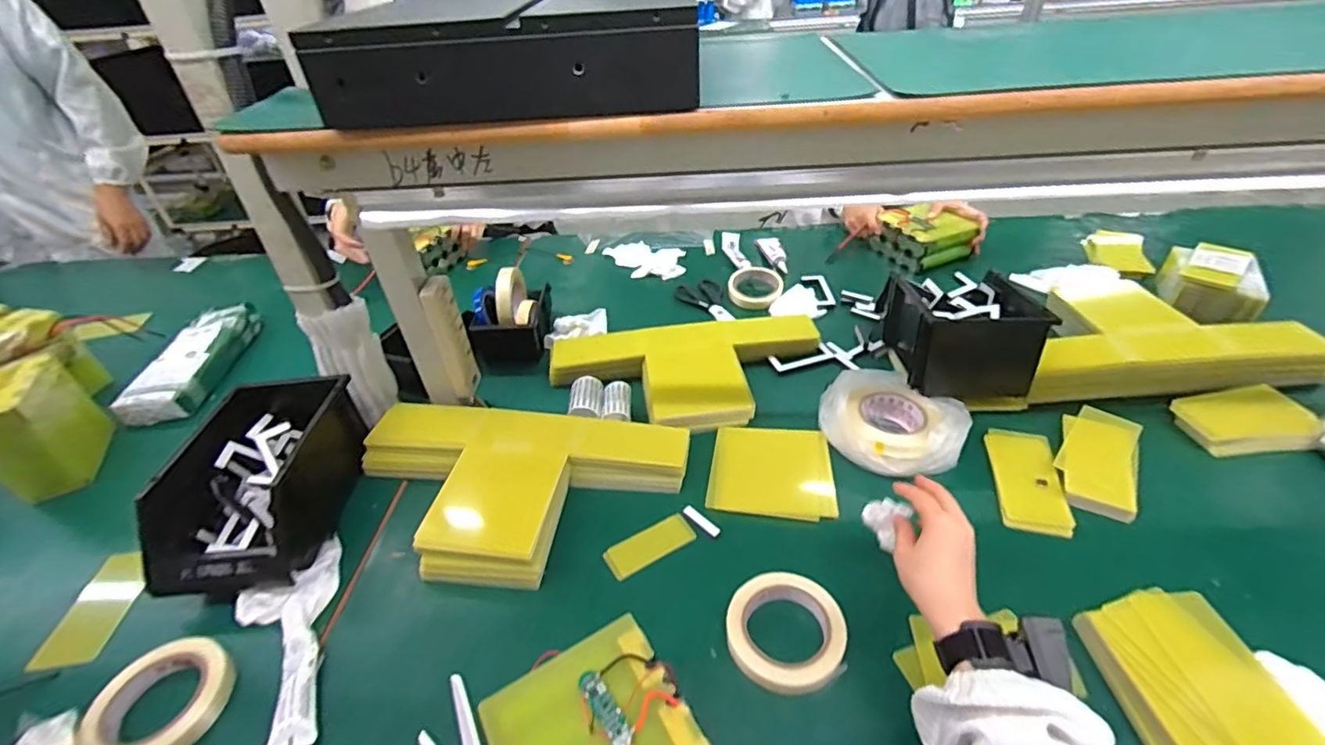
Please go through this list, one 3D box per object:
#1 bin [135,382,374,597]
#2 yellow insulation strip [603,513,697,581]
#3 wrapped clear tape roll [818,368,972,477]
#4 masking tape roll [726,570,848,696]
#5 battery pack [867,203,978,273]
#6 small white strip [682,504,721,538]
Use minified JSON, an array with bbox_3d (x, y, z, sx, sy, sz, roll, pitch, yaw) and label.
[{"bbox_3d":[-0.481,0.124,0.696,0.176,0.113,0.280,0,40,8],"label":"bin"},{"bbox_3d":[-0.014,0.201,0.660,0.107,0.007,0.042,-24,42,-21],"label":"yellow insulation strip"},{"bbox_3d":[0.306,0.061,0.754,0.161,0.069,0.159,-4,39,3],"label":"wrapped clear tape roll"},{"bbox_3d":[0.121,0.253,0.561,0.110,0.021,0.110,-4,39,3],"label":"masking tape roll"},{"bbox_3d":[0.513,-0.263,1.122,0.130,0.085,0.147,-20,41,-19],"label":"battery pack"},{"bbox_3d":[0.047,0.177,0.678,0.053,0.004,0.013,30,51,36],"label":"small white strip"}]

